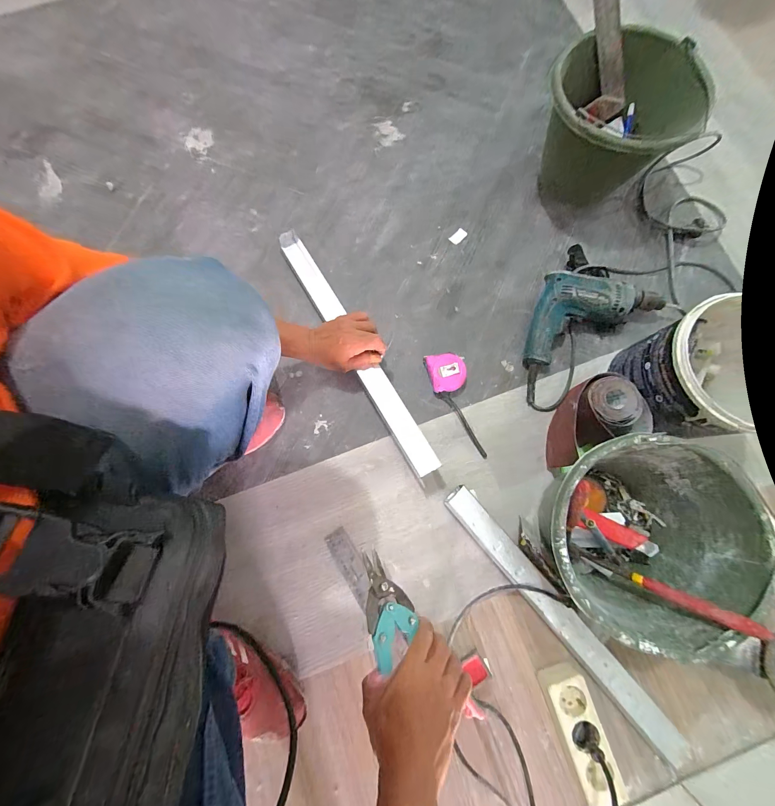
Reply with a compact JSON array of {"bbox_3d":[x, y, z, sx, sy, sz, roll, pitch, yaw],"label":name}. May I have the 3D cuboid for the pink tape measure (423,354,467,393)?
[{"bbox_3d":[0.106,-0.056,0.598,0.063,0.034,0.071,-15,79,-2],"label":"pink tape measure"}]

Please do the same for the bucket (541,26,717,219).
[{"bbox_3d":[0.392,-0.475,0.592,0.227,0.171,0.196,-2,79,1],"label":"bucket"}]

